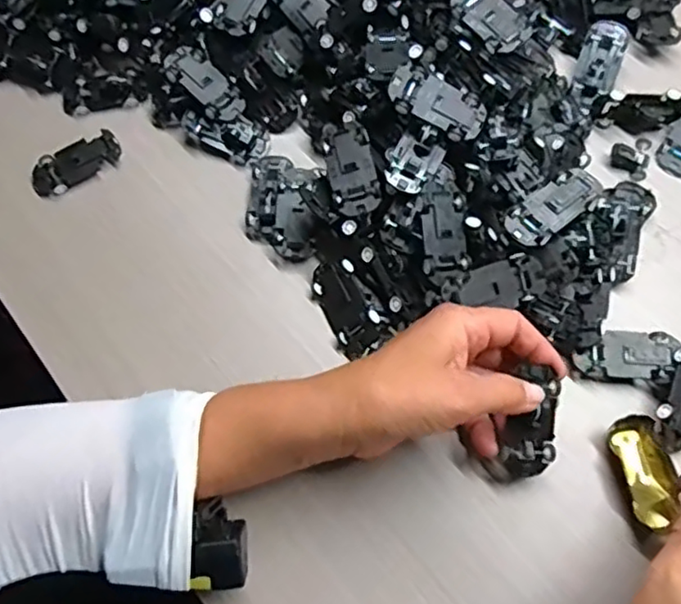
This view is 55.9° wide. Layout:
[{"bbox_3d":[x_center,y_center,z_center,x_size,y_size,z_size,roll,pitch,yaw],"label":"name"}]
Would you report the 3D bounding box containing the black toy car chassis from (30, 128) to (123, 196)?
[{"bbox_3d":[-0.196,-0.101,0.477,0.068,0.014,0.030,-30,70,-10],"label":"black toy car chassis"}]

